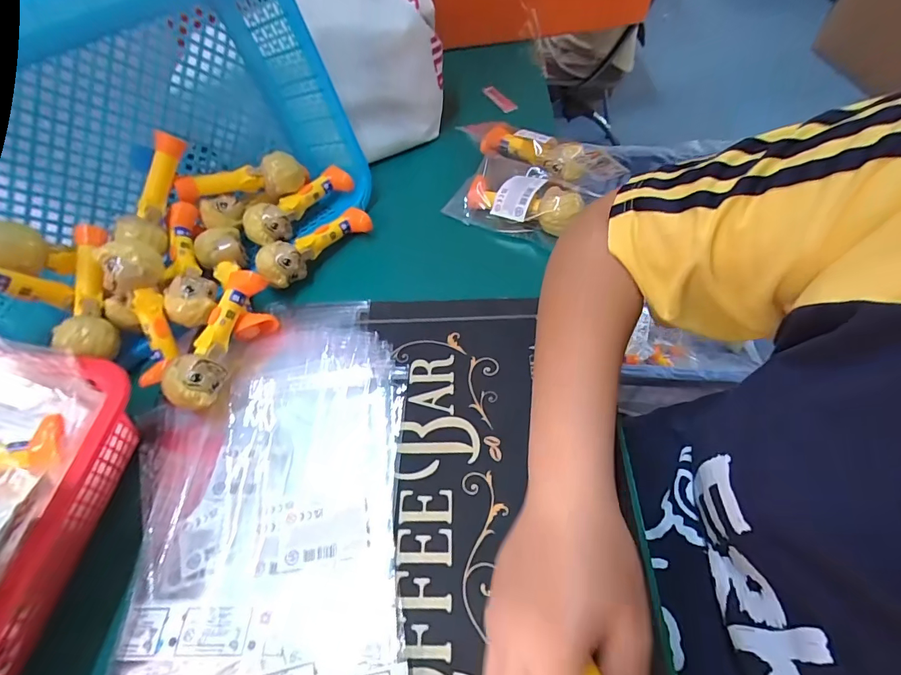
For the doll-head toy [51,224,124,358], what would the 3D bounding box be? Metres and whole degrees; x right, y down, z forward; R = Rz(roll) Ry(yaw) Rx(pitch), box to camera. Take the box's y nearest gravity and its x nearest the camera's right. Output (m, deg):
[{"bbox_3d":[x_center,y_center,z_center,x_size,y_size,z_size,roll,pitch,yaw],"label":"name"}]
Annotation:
[{"bbox_3d":[-0.313,-0.042,0.369,0.033,0.031,0.124,-10,77,-5],"label":"doll-head toy"}]

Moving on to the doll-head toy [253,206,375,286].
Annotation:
[{"bbox_3d":[-0.137,-0.094,0.435,0.035,0.044,0.125,39,66,23],"label":"doll-head toy"}]

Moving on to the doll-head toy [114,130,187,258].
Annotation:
[{"bbox_3d":[-0.273,-0.136,0.393,0.030,0.032,0.105,20,94,14],"label":"doll-head toy"}]

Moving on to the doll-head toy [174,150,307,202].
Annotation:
[{"bbox_3d":[-0.212,-0.162,0.441,0.117,0.042,0.052,-15,57,-6],"label":"doll-head toy"}]

